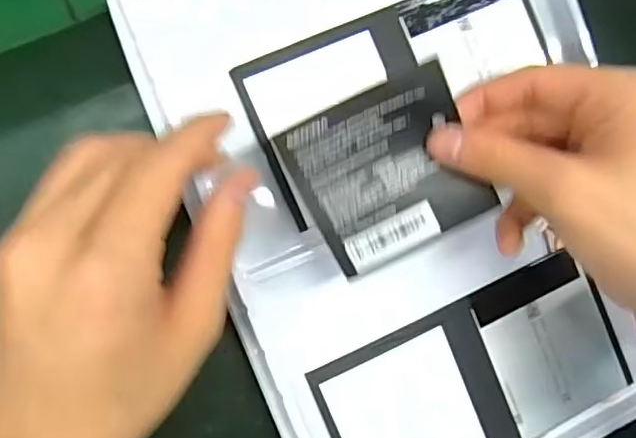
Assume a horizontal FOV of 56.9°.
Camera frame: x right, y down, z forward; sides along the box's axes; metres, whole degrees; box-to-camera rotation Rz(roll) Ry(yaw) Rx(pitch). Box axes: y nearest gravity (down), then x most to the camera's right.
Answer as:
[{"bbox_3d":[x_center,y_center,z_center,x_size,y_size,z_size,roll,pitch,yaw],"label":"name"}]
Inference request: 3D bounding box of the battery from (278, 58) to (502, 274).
[{"bbox_3d":[0.032,-0.021,0.266,0.078,0.010,0.073,-27,103,5],"label":"battery"}]

